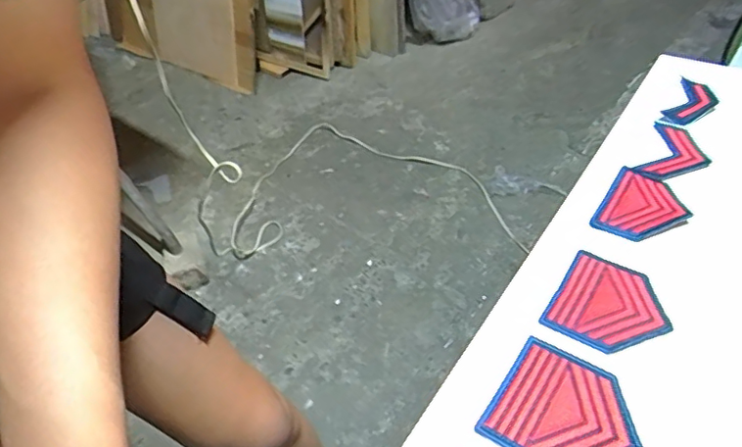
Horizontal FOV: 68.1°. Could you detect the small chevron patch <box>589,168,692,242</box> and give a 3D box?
[{"bbox_3d":[0.182,-0.012,0.366,0.050,0.008,0.065,19,51,31],"label":"small chevron patch"}]

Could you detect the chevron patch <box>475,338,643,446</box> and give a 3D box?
[{"bbox_3d":[0.096,0.095,0.274,0.066,0.006,0.063,22,50,30],"label":"chevron patch"}]

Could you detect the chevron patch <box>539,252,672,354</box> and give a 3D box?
[{"bbox_3d":[0.137,0.047,0.315,0.058,0.005,0.062,23,54,29],"label":"chevron patch"}]

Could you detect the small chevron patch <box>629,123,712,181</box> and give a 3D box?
[{"bbox_3d":[0.221,-0.051,0.398,0.041,0.006,0.068,23,55,27],"label":"small chevron patch"}]

